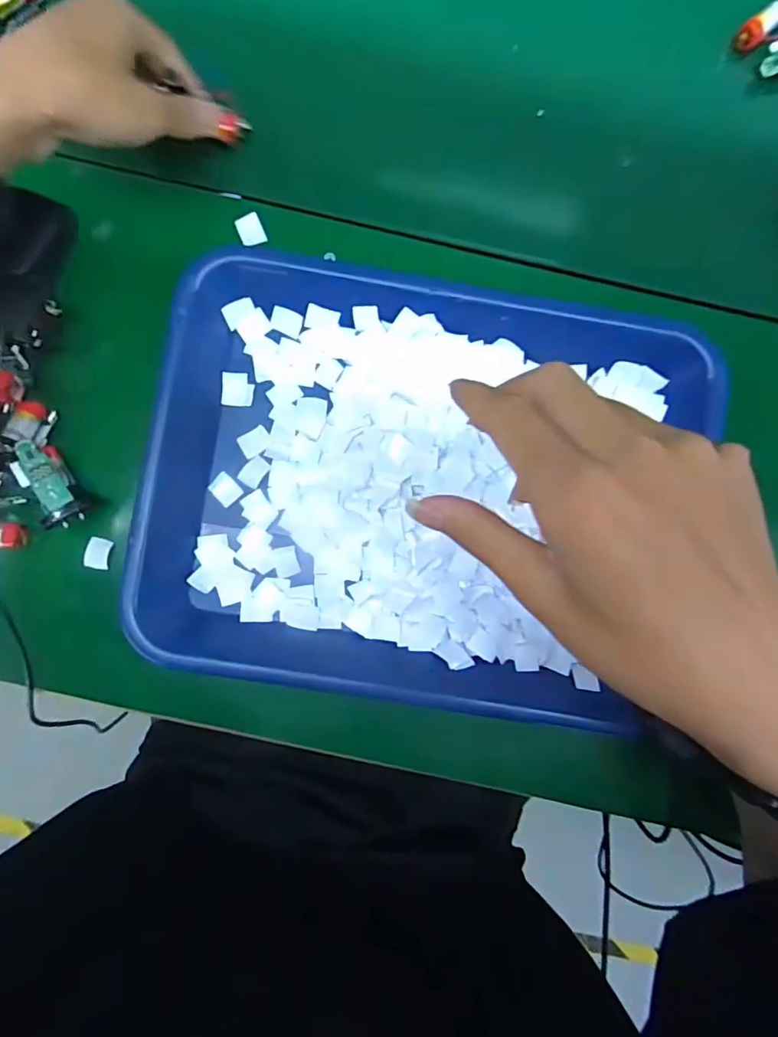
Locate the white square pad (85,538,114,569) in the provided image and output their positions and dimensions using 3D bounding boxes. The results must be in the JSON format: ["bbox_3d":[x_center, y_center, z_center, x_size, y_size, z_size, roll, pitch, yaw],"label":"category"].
[{"bbox_3d":[-0.186,0.022,0.339,0.014,0.006,0.019,4,91,0],"label":"white square pad"}]

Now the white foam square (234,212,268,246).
[{"bbox_3d":[-0.091,-0.190,0.350,0.016,0.005,0.019,-25,109,-2],"label":"white foam square"}]

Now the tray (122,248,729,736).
[{"bbox_3d":[0.021,-0.017,0.328,0.321,0.040,0.257,9,91,0],"label":"tray"}]

